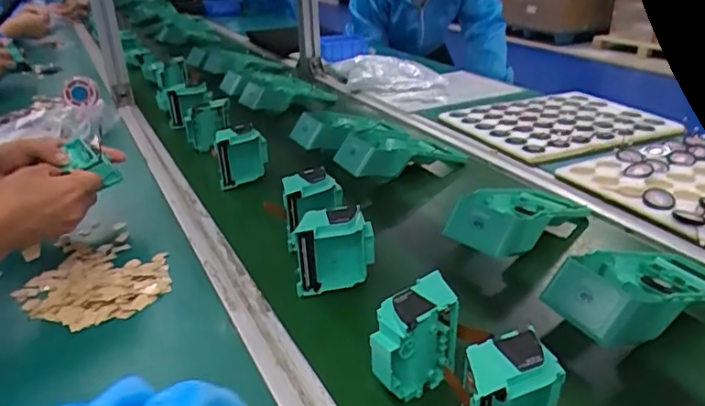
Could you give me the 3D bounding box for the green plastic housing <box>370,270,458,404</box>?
[{"bbox_3d":[0.047,0.105,0.420,0.074,0.079,0.034,-24,32,-30],"label":"green plastic housing"}]

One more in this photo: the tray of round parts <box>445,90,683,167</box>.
[{"bbox_3d":[0.355,-0.141,0.942,0.312,0.019,0.268,-16,28,-17],"label":"tray of round parts"}]

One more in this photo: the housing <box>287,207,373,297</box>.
[{"bbox_3d":[-0.020,0.046,0.549,0.079,0.080,0.040,-11,27,-8],"label":"housing"}]

